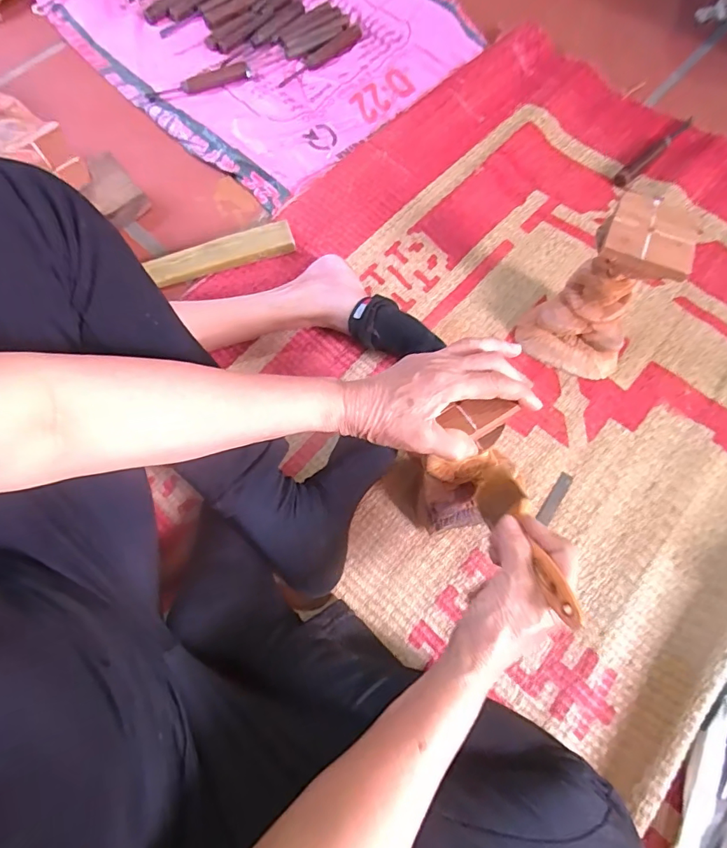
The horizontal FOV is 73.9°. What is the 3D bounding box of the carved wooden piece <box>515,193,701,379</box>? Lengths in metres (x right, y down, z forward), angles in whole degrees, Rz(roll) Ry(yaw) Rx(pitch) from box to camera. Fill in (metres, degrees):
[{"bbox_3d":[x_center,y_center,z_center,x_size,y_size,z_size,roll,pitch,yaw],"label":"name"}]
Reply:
[{"bbox_3d":[0.261,-0.138,0.521,0.115,0.171,0.111,41,76,15],"label":"carved wooden piece"}]

